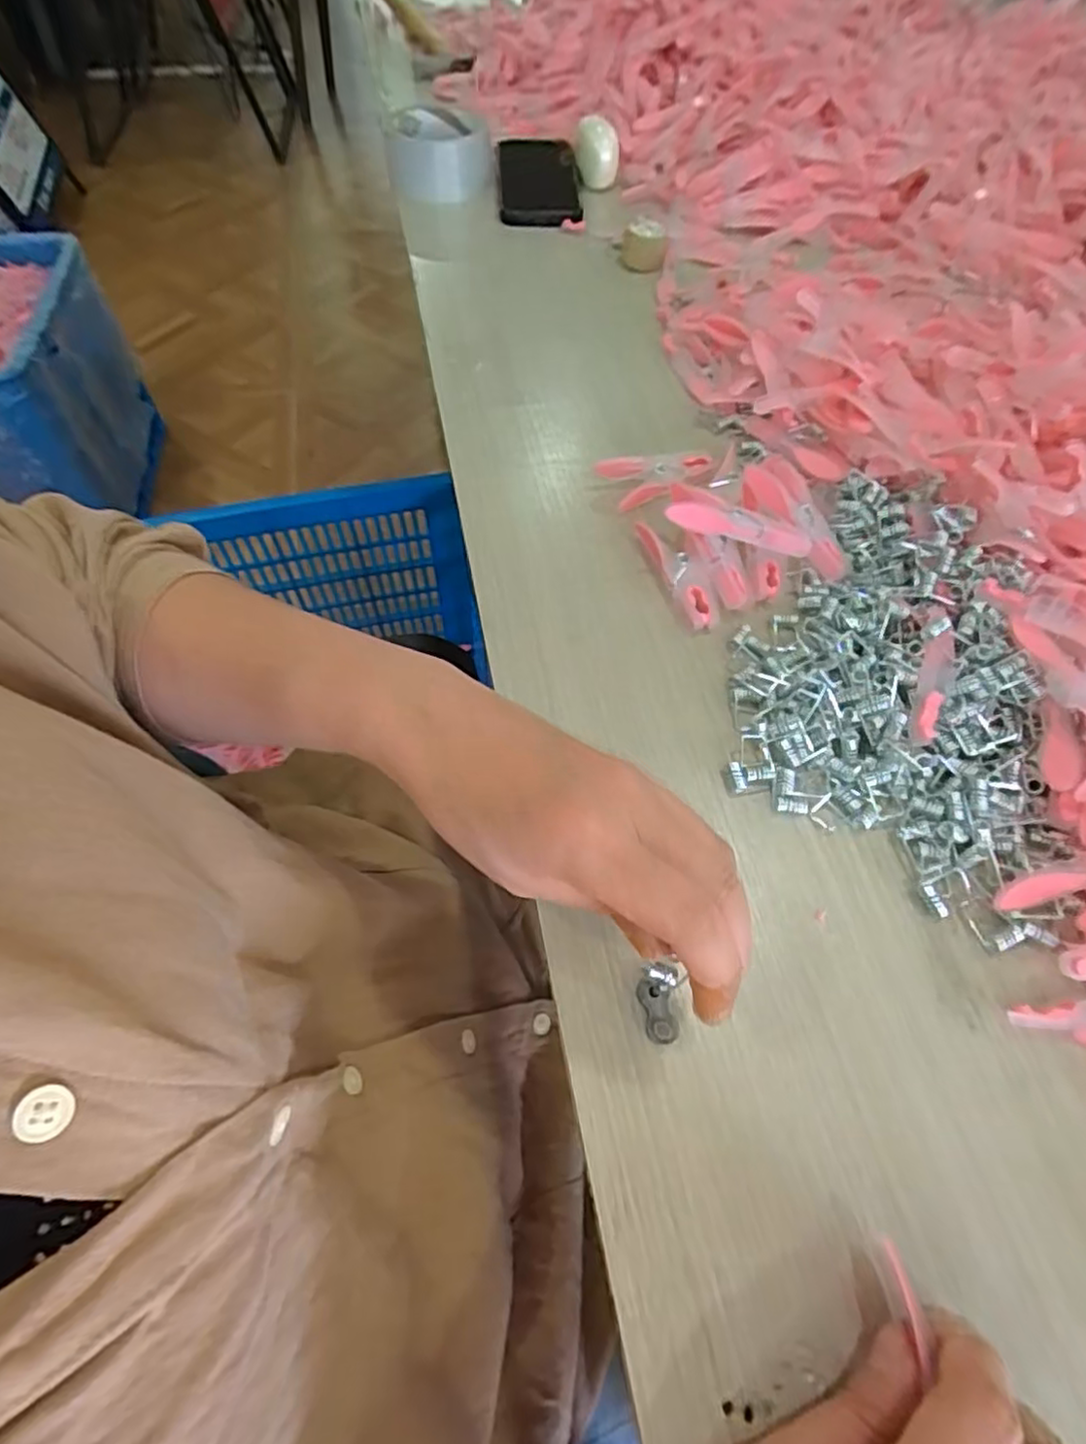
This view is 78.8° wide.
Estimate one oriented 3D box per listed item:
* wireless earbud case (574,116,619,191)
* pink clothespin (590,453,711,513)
[{"bbox_3d":[0.053,-0.560,0.651,0.042,0.056,0.034,5,59,1],"label":"wireless earbud case"},{"bbox_3d":[0.072,-0.159,0.418,0.071,0.012,0.035,-22,62,-14],"label":"pink clothespin"}]

